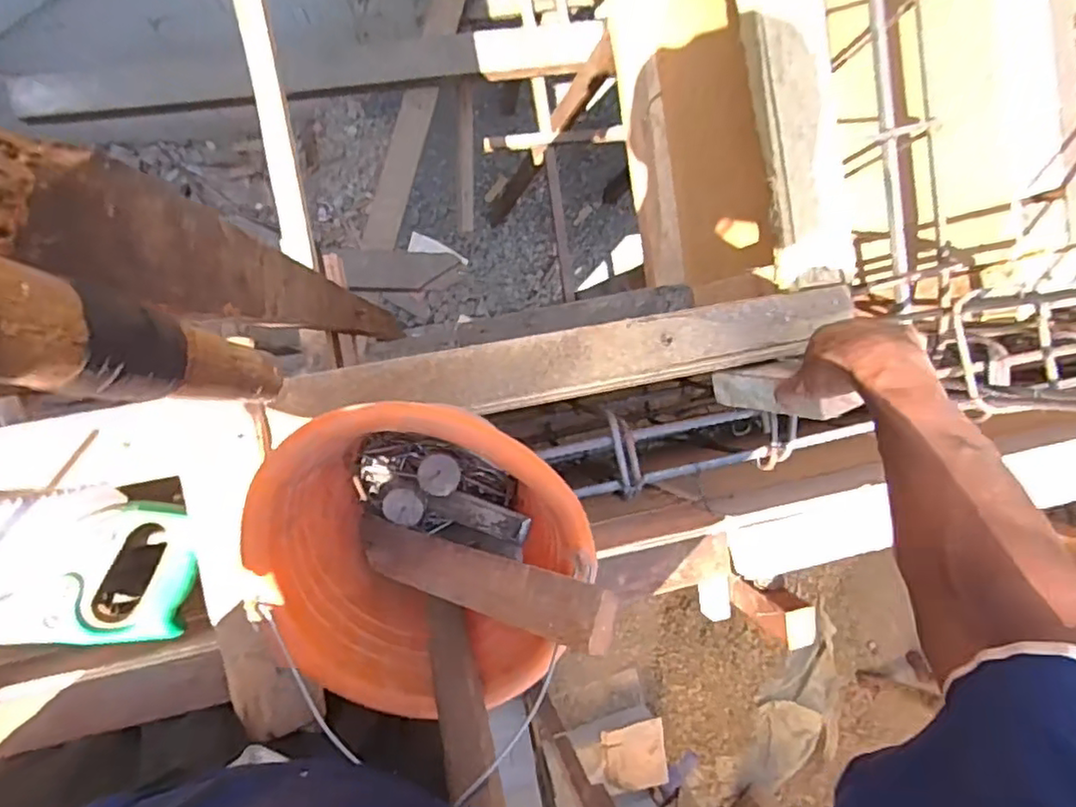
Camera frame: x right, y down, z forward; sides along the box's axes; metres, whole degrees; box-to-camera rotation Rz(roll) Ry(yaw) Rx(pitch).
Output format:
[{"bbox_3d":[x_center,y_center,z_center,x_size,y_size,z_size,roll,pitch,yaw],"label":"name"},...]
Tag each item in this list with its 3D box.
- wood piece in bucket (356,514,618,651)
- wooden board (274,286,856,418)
[{"bbox_3d":[-0.059,0.131,0.485,0.032,0.266,0.038,0,94,-49],"label":"wood piece in bucket"},{"bbox_3d":[0.045,-0.043,0.612,0.557,0.021,0.070,-9,94,-8],"label":"wooden board"}]

